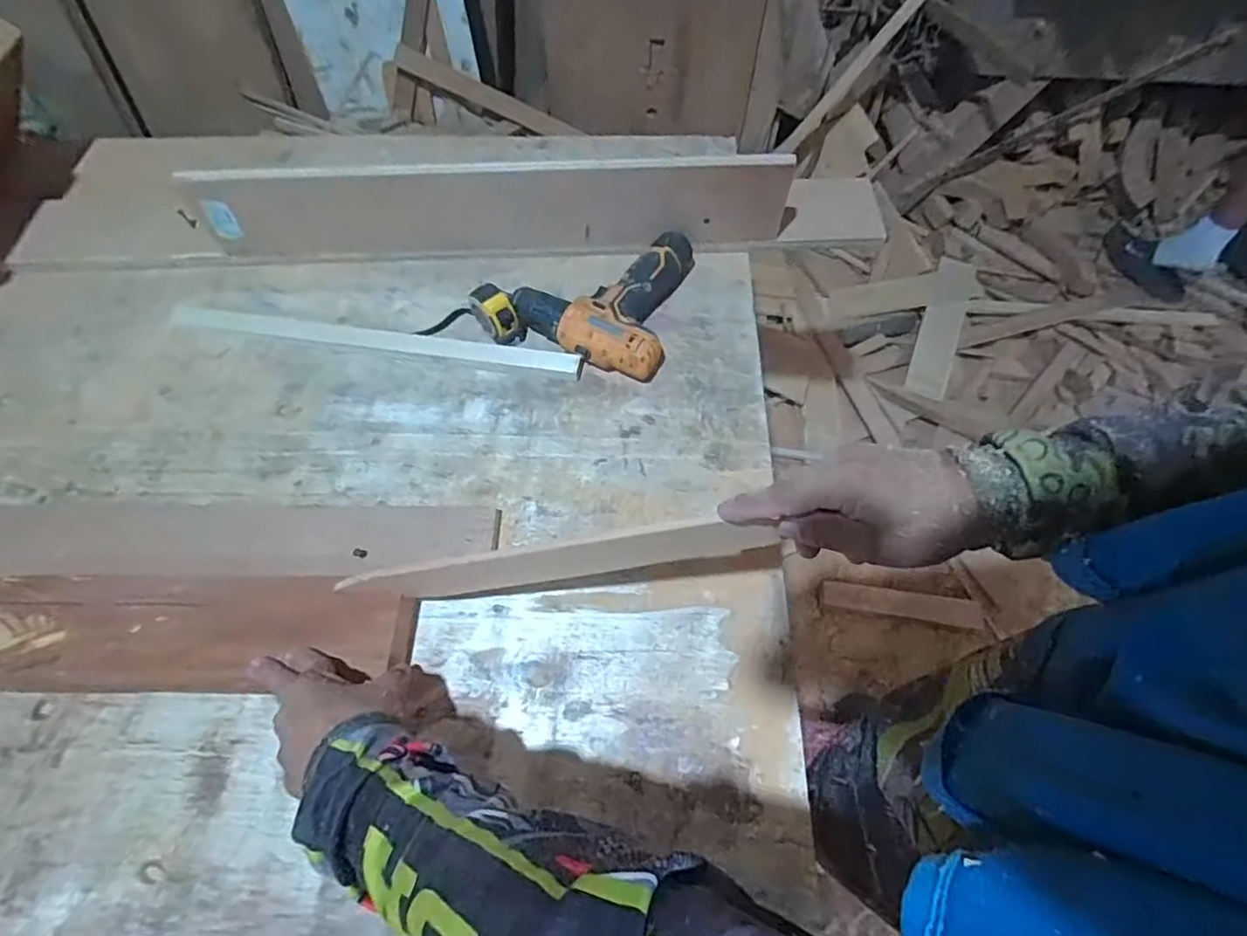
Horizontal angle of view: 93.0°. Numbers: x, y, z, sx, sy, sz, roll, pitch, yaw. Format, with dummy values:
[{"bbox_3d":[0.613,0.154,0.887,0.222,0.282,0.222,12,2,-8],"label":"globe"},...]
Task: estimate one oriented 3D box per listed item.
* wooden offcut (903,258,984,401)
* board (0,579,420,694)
[{"bbox_3d":[0.881,-0.389,1.623,0.123,0.019,0.457,23,74,3],"label":"wooden offcut"},{"bbox_3d":[-0.460,0.148,0.526,0.535,0.036,0.091,-1,64,0],"label":"board"}]

